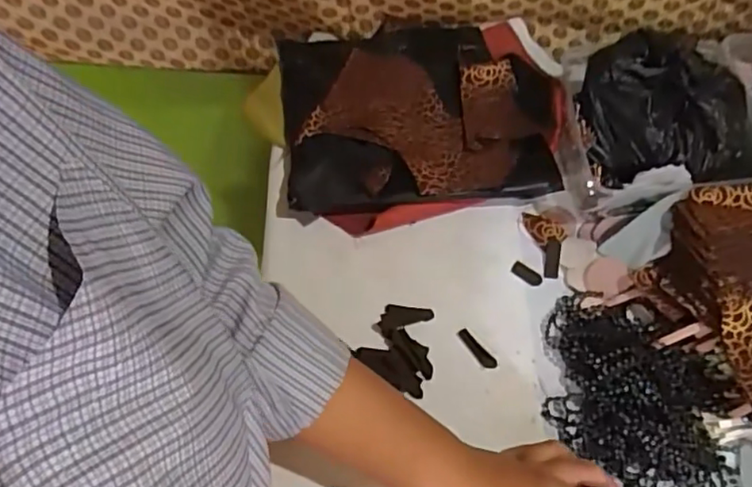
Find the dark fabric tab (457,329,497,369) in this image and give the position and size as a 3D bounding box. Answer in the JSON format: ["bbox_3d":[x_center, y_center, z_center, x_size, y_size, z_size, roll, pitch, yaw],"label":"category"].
[{"bbox_3d":[0.082,0.086,0.489,0.010,0.004,0.039,-36,68,-19],"label":"dark fabric tab"}]

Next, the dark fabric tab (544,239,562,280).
[{"bbox_3d":[0.156,0.014,0.531,0.013,0.004,0.036,4,75,19],"label":"dark fabric tab"}]

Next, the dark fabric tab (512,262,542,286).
[{"bbox_3d":[0.132,0.027,0.525,0.027,0.004,0.012,32,65,15],"label":"dark fabric tab"}]

